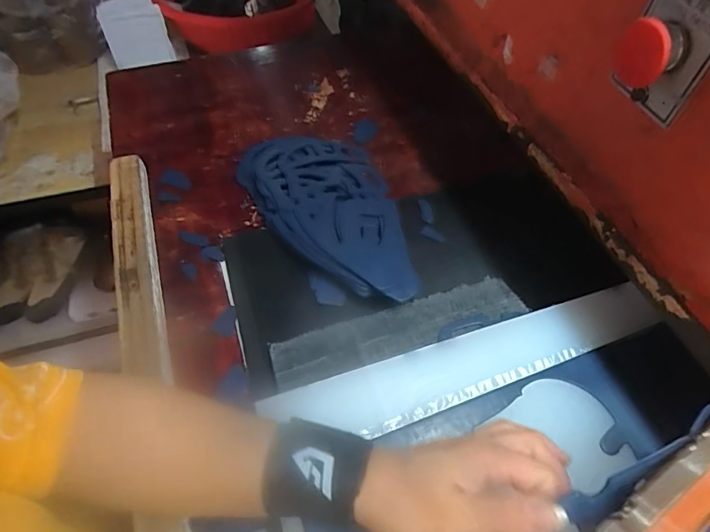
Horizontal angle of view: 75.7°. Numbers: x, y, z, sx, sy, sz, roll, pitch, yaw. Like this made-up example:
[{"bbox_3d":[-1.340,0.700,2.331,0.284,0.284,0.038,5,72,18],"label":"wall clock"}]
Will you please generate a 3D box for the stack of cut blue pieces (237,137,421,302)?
[{"bbox_3d":[-0.036,-0.062,0.490,0.150,0.034,0.244,-8,55,-11],"label":"stack of cut blue pieces"}]

